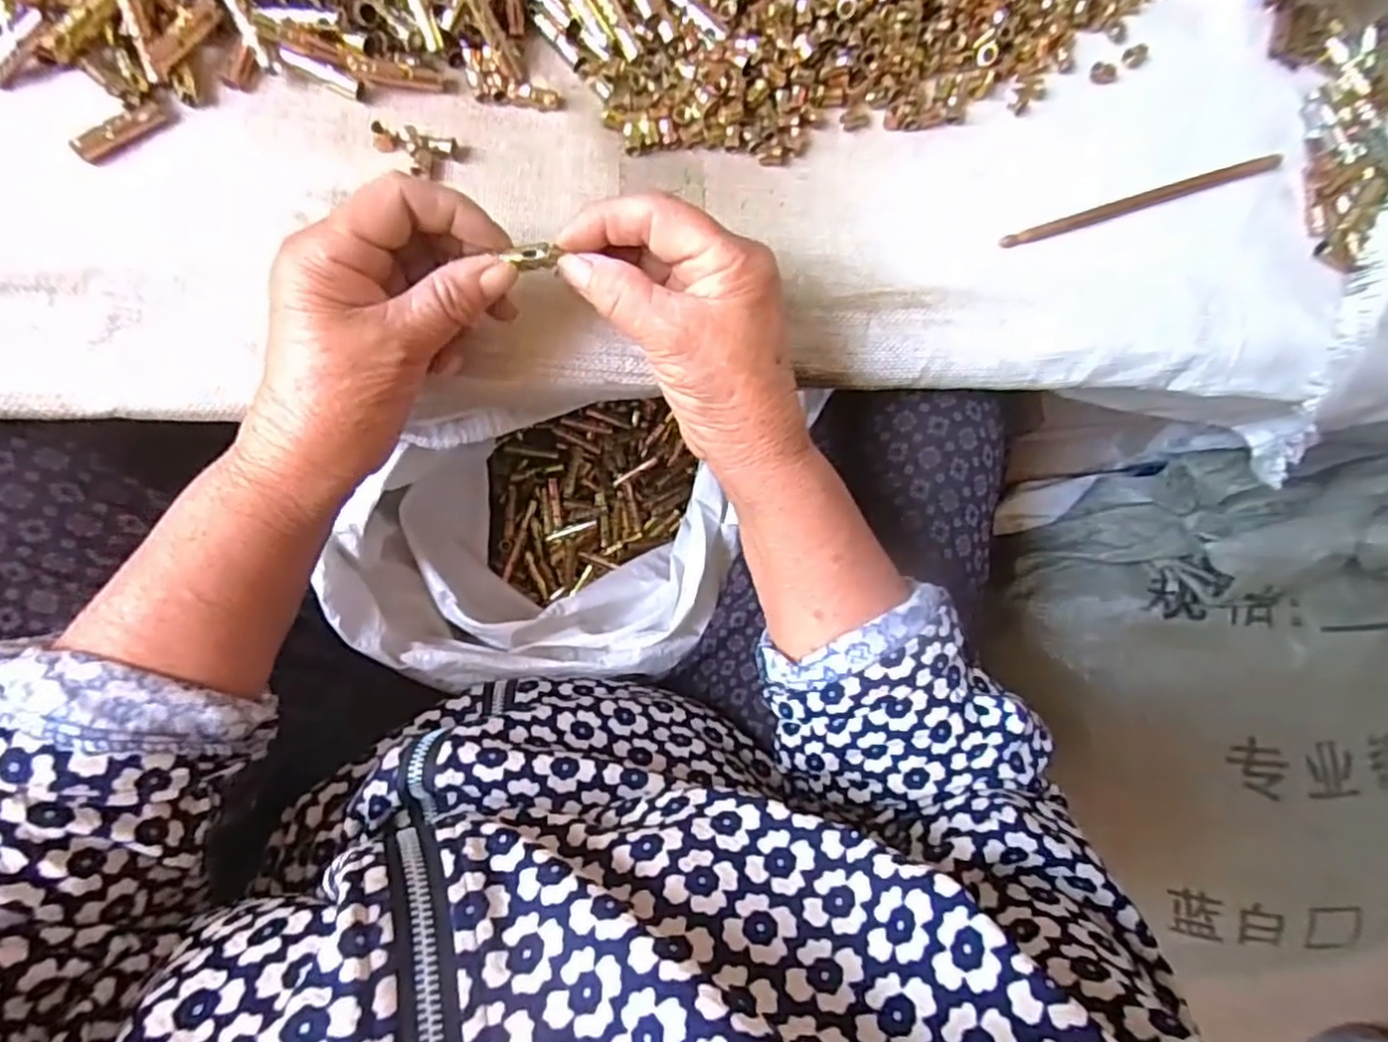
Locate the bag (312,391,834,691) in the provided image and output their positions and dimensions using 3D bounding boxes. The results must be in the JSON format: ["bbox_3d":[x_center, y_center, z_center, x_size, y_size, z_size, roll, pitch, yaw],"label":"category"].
[{"bbox_3d":[-0.094,0.013,0.464,0.210,0.152,0.198,21,85,-10],"label":"bag"}]

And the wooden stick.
[{"bbox_3d":[0.247,-0.174,0.372,0.179,0.004,0.009,-20,92,-11],"label":"wooden stick"}]

